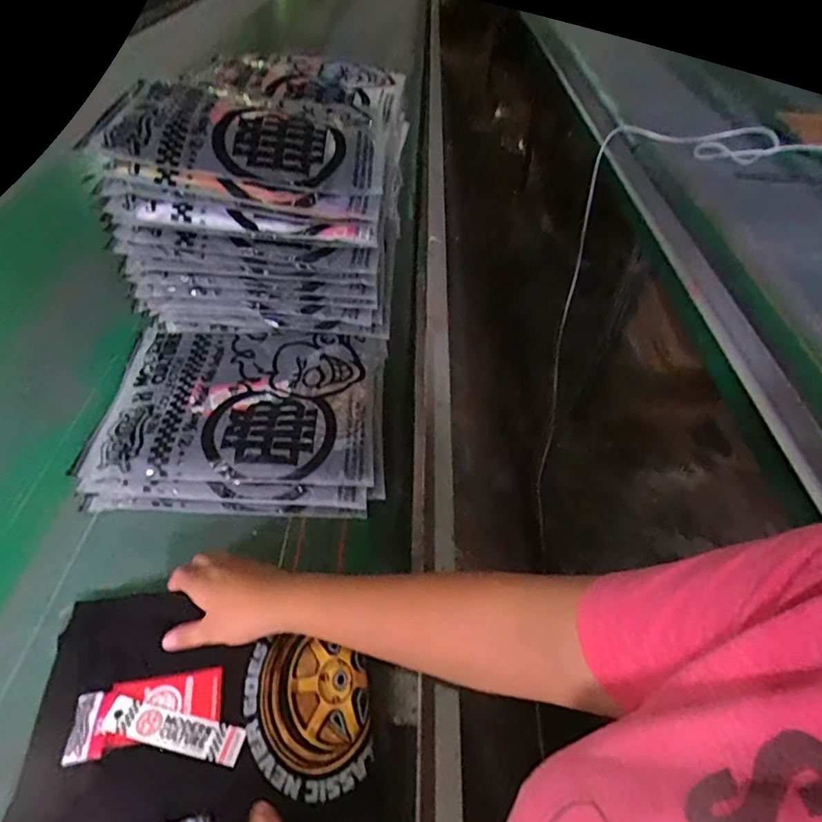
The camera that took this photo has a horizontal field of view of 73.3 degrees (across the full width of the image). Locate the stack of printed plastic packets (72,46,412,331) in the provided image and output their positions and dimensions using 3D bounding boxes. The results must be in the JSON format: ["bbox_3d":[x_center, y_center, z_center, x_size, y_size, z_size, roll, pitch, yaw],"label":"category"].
[{"bbox_3d":[-0.183,-0.324,0.794,0.323,0.245,0.411,3,45,0],"label":"stack of printed plastic packets"}]

